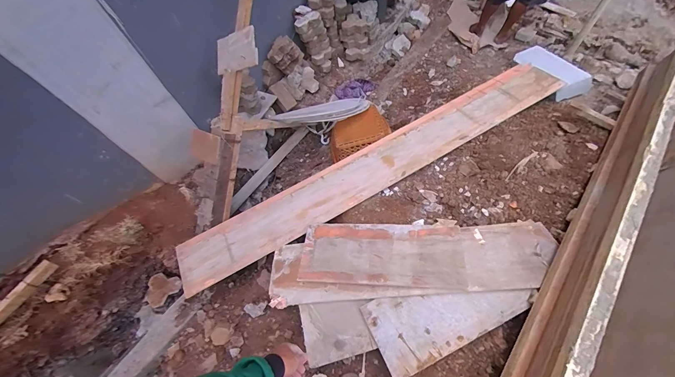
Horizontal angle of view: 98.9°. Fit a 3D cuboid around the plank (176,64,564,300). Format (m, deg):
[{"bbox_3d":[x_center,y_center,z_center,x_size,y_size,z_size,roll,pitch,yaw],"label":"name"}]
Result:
[{"bbox_3d":[0.214,-0.139,1.672,2.364,0.030,0.309,-29,55,-6],"label":"plank"}]

